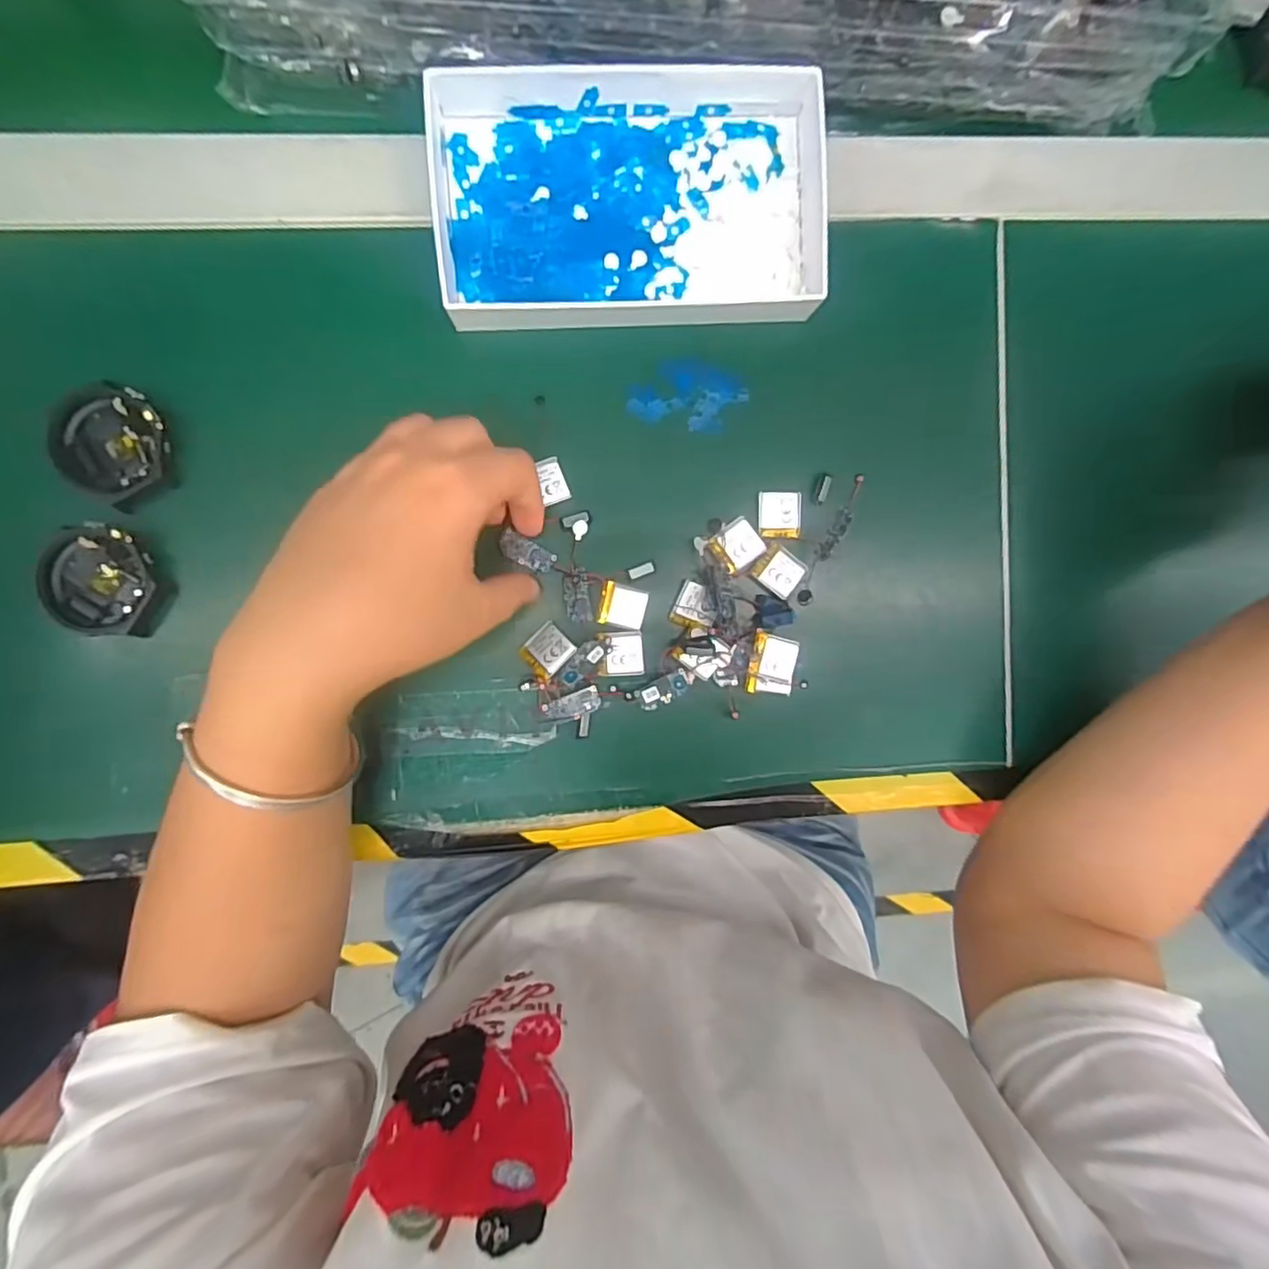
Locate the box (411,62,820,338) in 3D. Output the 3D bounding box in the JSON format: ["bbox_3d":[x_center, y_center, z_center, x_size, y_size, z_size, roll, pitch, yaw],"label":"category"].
[{"bbox_3d":[0.002,-0.203,0.285,0.179,0.028,0.107,-4,92,-5],"label":"box"}]

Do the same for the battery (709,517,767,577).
[{"bbox_3d":[0.051,-0.044,0.305,0.024,0.004,0.022,-38,94,-3],"label":"battery"}]

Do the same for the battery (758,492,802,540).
[{"bbox_3d":[0.074,-0.060,0.305,0.021,0.004,0.023,0,91,-5],"label":"battery"}]

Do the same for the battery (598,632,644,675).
[{"bbox_3d":[-0.007,0.010,0.302,0.022,0.004,0.021,-2,92,-5],"label":"battery"}]

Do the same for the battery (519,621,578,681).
[{"bbox_3d":[-0.043,0.008,0.297,0.021,0.007,0.023,42,88,-5],"label":"battery"}]

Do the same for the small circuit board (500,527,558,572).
[{"bbox_3d":[-0.054,-0.041,0.301,0.028,0.004,0.013,32,90,-10],"label":"small circuit board"}]

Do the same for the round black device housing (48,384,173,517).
[{"bbox_3d":[-0.237,-0.086,0.278,0.047,0.010,0.053,-1,92,-5],"label":"round black device housing"}]

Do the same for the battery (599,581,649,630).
[{"bbox_3d":[-0.005,-0.014,0.302,0.023,0.004,0.020,14,90,-5],"label":"battery"}]

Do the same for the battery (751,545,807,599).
[{"bbox_3d":[0.073,-0.032,0.305,0.022,0.004,0.021,37,88,-5],"label":"battery"}]

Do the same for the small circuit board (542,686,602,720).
[{"bbox_3d":[-0.031,0.035,0.301,0.029,0.004,0.012,-16,94,-17],"label":"small circuit board"}]

